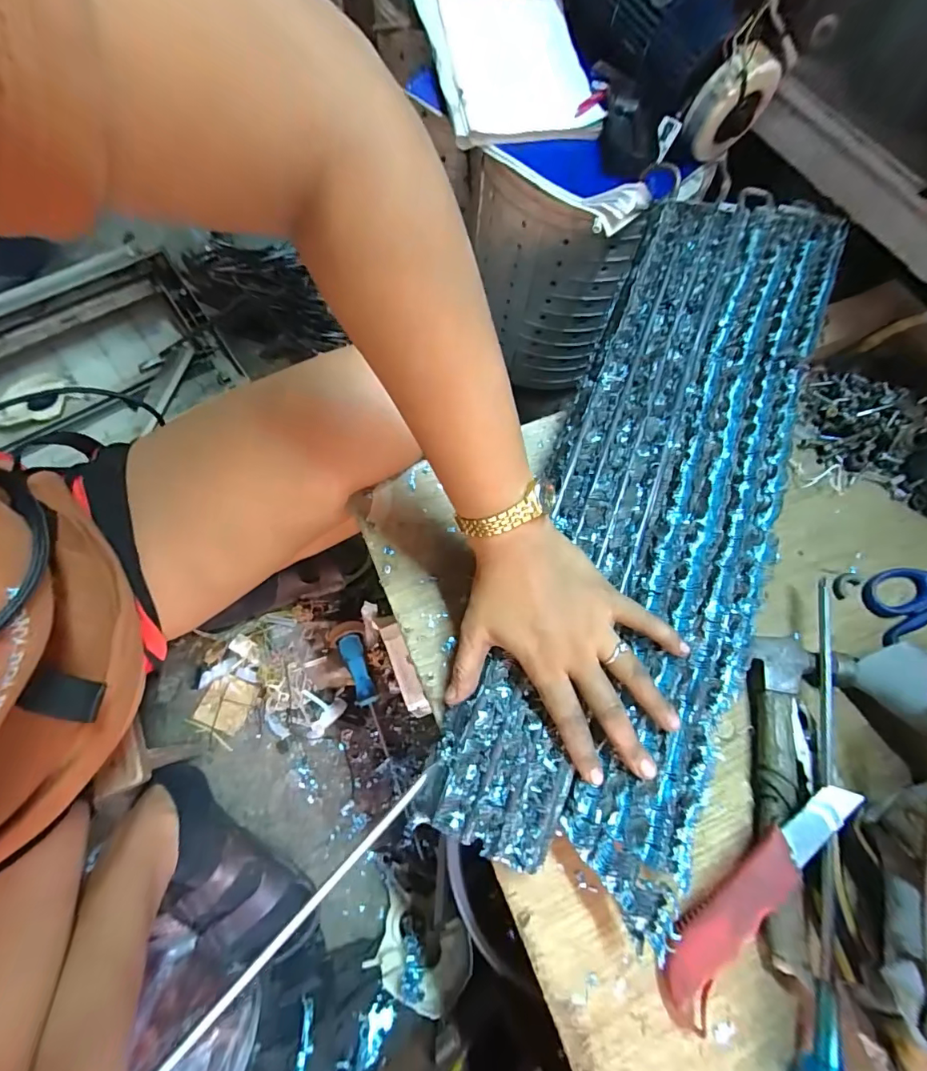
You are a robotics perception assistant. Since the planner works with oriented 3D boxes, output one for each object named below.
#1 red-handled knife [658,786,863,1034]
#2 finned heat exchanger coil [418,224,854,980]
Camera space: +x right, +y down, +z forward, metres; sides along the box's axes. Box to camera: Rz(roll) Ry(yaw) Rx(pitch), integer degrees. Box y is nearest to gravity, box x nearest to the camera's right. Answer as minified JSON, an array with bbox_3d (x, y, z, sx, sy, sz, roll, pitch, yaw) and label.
[{"bbox_3d":[0.179,0.220,0.289,0.033,0.019,0.169,43,78,10],"label":"red-handled knife"},{"bbox_3d":[0.152,-0.038,0.357,0.164,0.041,0.557,21,75,5],"label":"finned heat exchanger coil"}]

